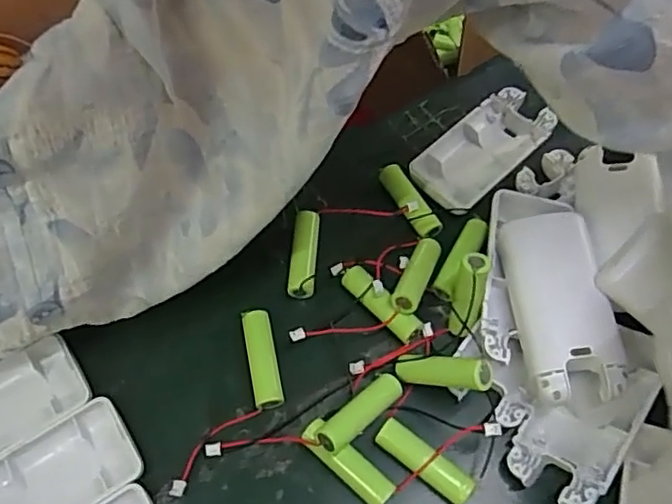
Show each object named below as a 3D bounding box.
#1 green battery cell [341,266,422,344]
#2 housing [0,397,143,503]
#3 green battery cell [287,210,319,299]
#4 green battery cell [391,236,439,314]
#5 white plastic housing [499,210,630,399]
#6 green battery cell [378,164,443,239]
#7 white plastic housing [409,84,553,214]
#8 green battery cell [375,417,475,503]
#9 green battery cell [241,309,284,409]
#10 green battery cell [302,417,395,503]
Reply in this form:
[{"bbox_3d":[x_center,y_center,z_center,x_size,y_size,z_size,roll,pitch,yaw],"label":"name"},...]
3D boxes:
[{"bbox_3d":[0.023,0.027,0.331,0.012,0.014,0.049,-41,68,-18],"label":"green battery cell"},{"bbox_3d":[-0.140,0.111,0.288,0.093,0.013,0.044,-32,66,-15],"label":"housing"},{"bbox_3d":[-0.018,0.001,0.348,0.014,0.011,0.050,2,62,3],"label":"green battery cell"},{"bbox_3d":[0.044,0.013,0.333,0.014,0.014,0.050,21,48,11],"label":"green battery cell"},{"bbox_3d":[0.108,0.024,0.301,0.041,0.014,0.092,-5,62,-1],"label":"white plastic housing"},{"bbox_3d":[0.042,-0.030,0.360,0.015,0.012,0.053,-26,64,-12],"label":"green battery cell"},{"bbox_3d":[0.088,-0.062,0.378,0.091,0.020,0.045,-41,68,-18],"label":"white plastic housing"},{"bbox_3d":[0.041,0.098,0.293,0.049,0.014,0.013,36,68,18],"label":"green battery cell"},{"bbox_3d":[-0.038,0.056,0.321,0.015,0.013,0.050,-12,62,-5],"label":"green battery cell"},{"bbox_3d":[0.005,0.100,0.294,0.048,0.015,0.013,39,69,19],"label":"green battery cell"}]

